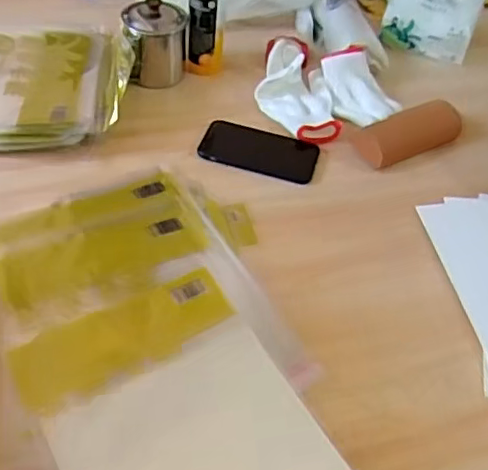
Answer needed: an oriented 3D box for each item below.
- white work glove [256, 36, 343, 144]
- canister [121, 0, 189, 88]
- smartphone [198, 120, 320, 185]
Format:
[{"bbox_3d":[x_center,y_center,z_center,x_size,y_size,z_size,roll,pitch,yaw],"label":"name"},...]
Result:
[{"bbox_3d":[0.068,-0.214,0.841,0.103,0.044,0.217,-4,50,-11],"label":"white work glove"},{"bbox_3d":[-0.126,-0.277,0.840,0.087,0.107,0.078,-2,49,-8],"label":"canister"},{"bbox_3d":[0.021,-0.110,0.771,0.148,0.014,0.083,17,49,8],"label":"smartphone"}]

